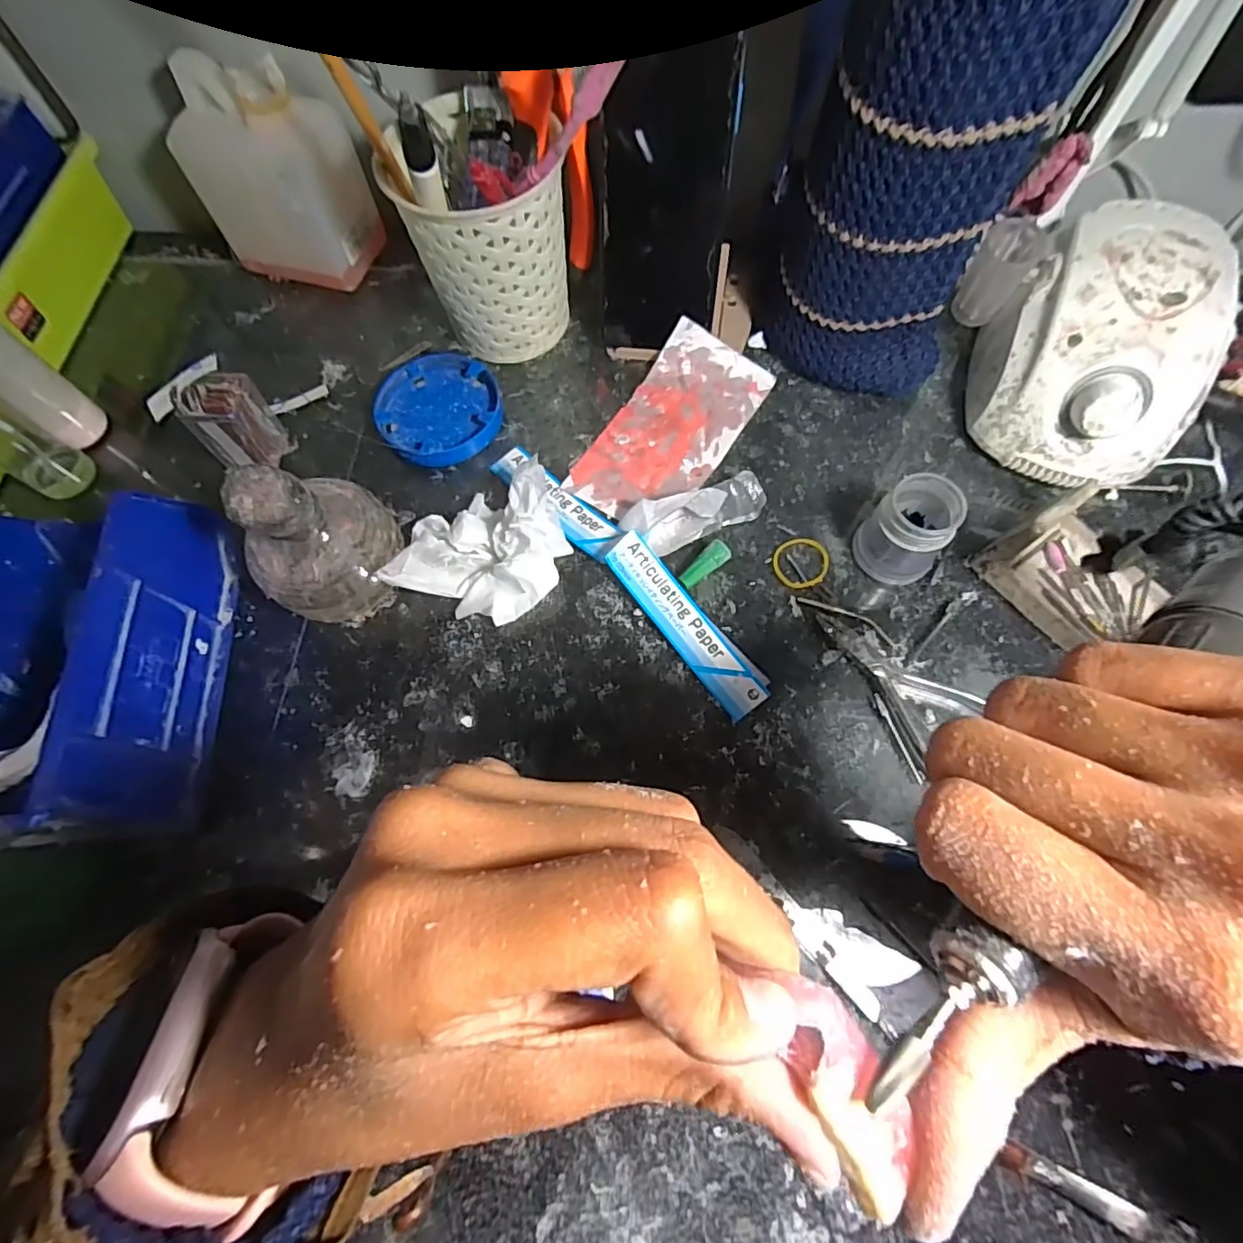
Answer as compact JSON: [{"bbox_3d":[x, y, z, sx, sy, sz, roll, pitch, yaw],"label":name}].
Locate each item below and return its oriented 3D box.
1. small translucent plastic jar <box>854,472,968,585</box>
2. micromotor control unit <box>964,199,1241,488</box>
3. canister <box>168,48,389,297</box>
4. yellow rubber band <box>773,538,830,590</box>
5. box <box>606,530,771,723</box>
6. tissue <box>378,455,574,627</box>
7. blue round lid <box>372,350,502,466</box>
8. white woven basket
[{"bbox_3d":[0.157,-0.049,0.323,0.042,0.049,0.041,-1,69,2],"label":"small translucent plastic jar"},{"bbox_3d":[0.269,-0.156,0.342,0.100,0.083,0.139,13,71,7],"label":"micromotor control unit"},{"bbox_3d":[-0.228,-0.294,0.396,0.095,0.116,0.064,16,71,8],"label":"canister"},{"bbox_3d":[0.105,-0.034,0.344,0.032,0.004,0.032,-1,69,2],"label":"yellow rubber band"},{"bbox_3d":[0.036,0.001,0.324,0.027,0.011,0.114,-37,79,-7],"label":"box"},{"bbox_3d":[-0.084,-0.046,0.337,0.100,0.035,0.098,-20,70,-5],"label":"tissue"},{"bbox_3d":[-0.121,-0.143,0.390,0.078,0.012,0.081,-1,69,2],"label":"blue round lid"},{"bbox_3d":[-0.084,-0.227,0.369,0.092,0.110,0.079,29,73,12],"label":"white woven basket"}]

